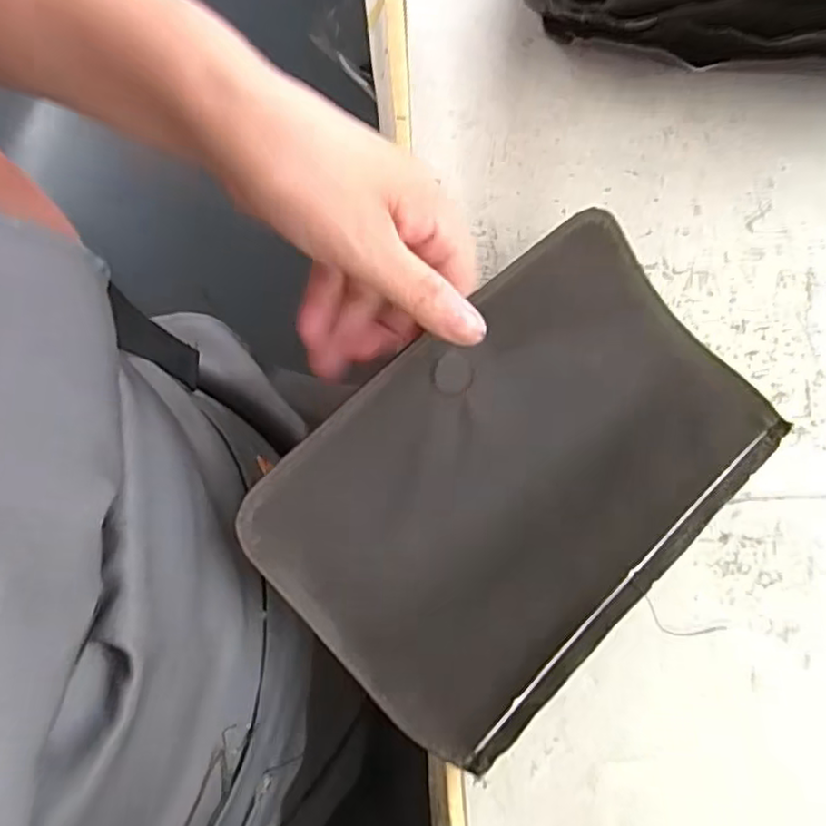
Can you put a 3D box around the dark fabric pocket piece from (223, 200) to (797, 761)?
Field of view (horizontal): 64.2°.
[{"bbox_3d":[0.051,0.024,0.286,0.224,0.042,0.137,-42,79,-13],"label":"dark fabric pocket piece"}]

